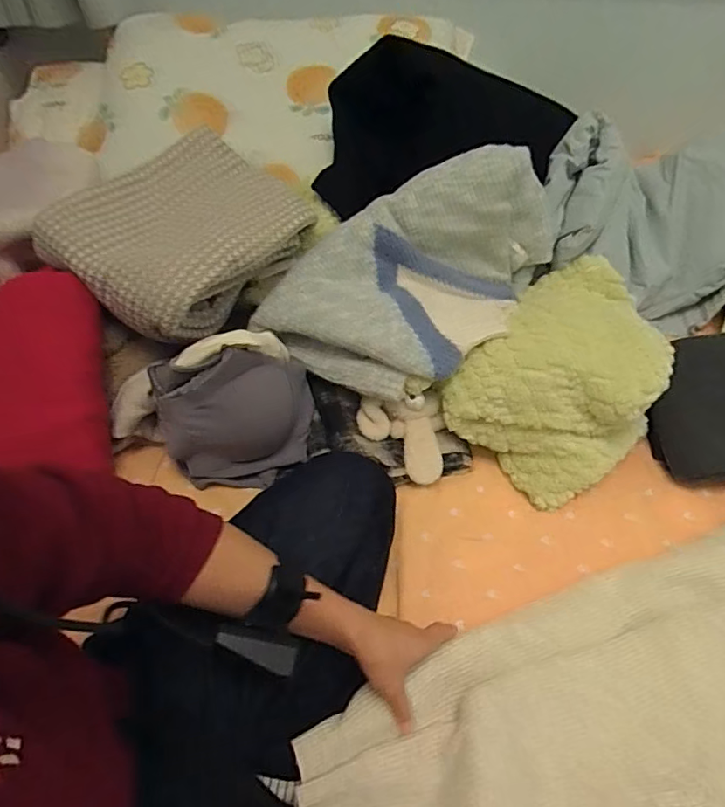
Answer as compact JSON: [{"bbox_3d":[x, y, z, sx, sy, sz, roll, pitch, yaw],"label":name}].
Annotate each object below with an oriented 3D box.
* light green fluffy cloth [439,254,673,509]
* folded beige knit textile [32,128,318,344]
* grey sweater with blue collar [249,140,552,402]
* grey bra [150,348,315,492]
[{"bbox_3d":[0.295,-0.050,0.722,0.232,0.156,0.358,31,56,22],"label":"light green fluffy cloth"},{"bbox_3d":[-0.236,-0.221,0.695,0.241,0.109,0.306,35,57,24],"label":"folded beige knit textile"},{"bbox_3d":[0.088,-0.202,0.705,0.264,0.176,0.407,32,56,22],"label":"grey sweater with blue collar"},{"bbox_3d":[-0.157,0.021,0.668,0.194,0.214,0.070,-19,33,-20],"label":"grey bra"}]

